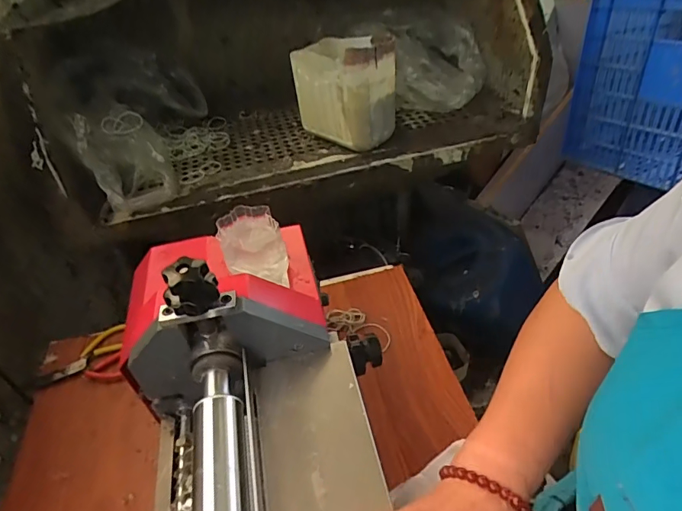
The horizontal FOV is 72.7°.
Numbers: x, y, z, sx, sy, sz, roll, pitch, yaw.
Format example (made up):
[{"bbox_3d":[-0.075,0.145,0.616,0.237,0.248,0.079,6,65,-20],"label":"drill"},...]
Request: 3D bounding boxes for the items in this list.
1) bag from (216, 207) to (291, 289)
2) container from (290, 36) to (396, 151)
[{"bbox_3d":[-0.107,-0.010,0.568,0.073,0.070,0.078,-7,42,-1],"label":"bag"},{"bbox_3d":[0.006,-0.347,0.960,0.143,0.202,0.222,-27,46,-22],"label":"container"}]

